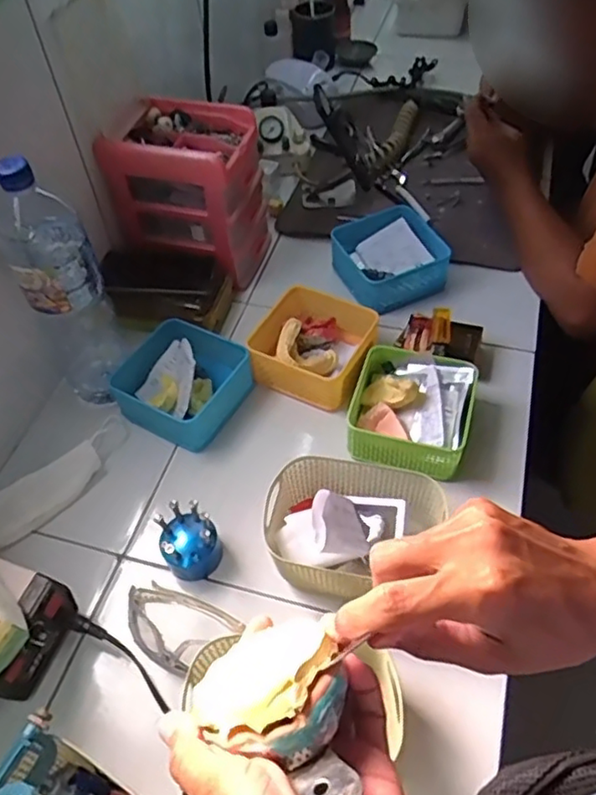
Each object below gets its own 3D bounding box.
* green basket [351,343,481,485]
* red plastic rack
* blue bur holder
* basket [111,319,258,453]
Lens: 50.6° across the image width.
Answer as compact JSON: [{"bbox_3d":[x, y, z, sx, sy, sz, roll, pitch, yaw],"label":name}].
[{"bbox_3d":[0.131,0.021,0.737,0.136,0.067,0.140,12,53,14],"label":"green basket"},{"bbox_3d":[-0.151,-0.287,0.891,0.186,0.193,0.144,7,52,9],"label":"red plastic rack"},{"bbox_3d":[-0.113,0.147,0.648,0.059,0.061,0.062,-2,51,2],"label":"blue bur holder"},{"bbox_3d":[-0.141,-0.019,0.773,0.145,0.059,0.134,20,55,19],"label":"basket"}]

